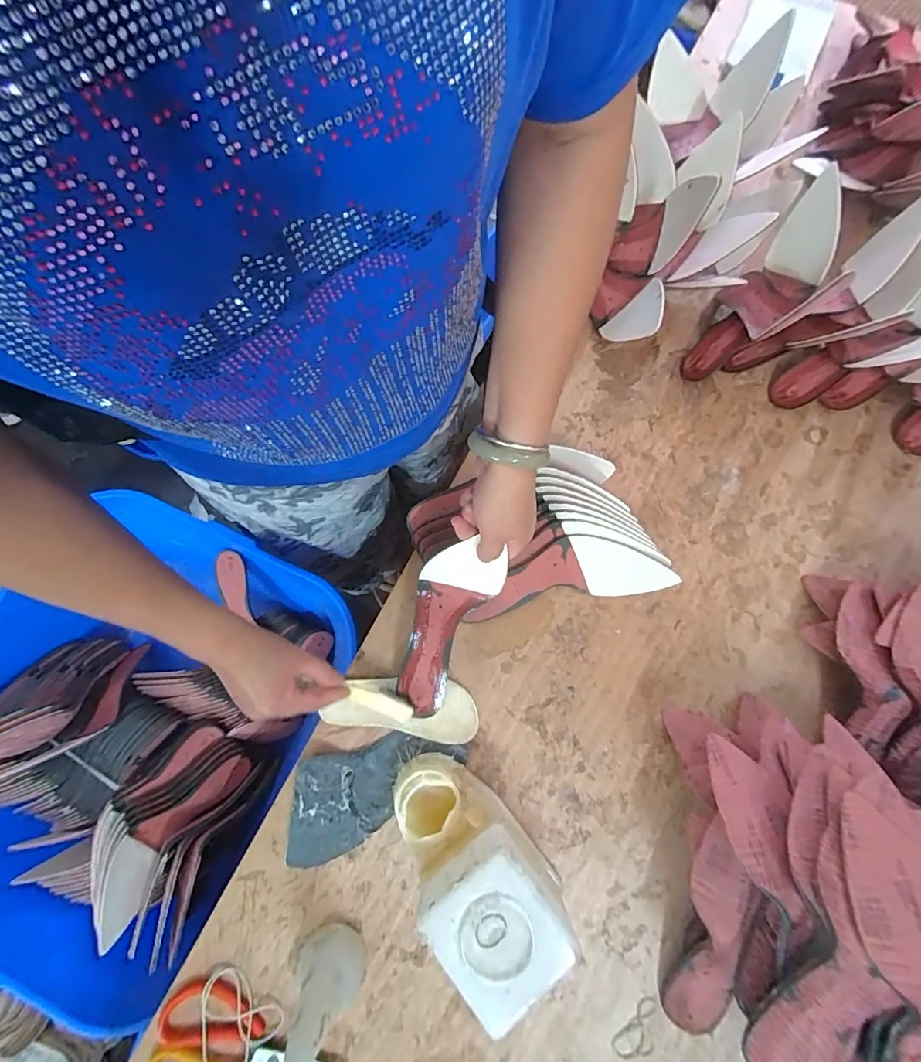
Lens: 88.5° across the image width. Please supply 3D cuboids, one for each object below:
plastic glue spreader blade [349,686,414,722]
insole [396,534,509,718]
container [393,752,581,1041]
[{"bbox_3d":[-0.086,0.189,0.518,0.076,0.009,0.020,28,78,-18],"label":"plastic glue spreader blade"},{"bbox_3d":[-0.020,0.108,0.515,0.082,0.052,0.223,21,108,4],"label":"insole"},{"bbox_3d":[0.008,0.326,0.468,0.104,0.122,0.193,-38,81,-8],"label":"container"}]

